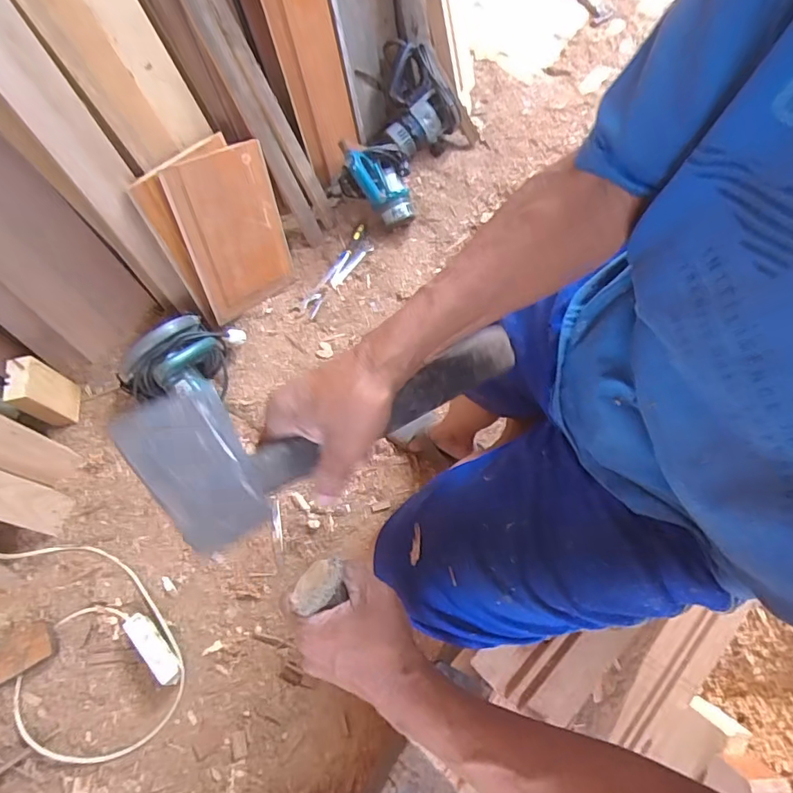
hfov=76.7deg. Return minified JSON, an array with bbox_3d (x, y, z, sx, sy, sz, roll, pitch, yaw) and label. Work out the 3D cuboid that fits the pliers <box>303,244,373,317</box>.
[{"bbox_3d":[-0.172,-0.340,1.406,0.062,0.026,0.278,32,73,12],"label":"pliers"}]

